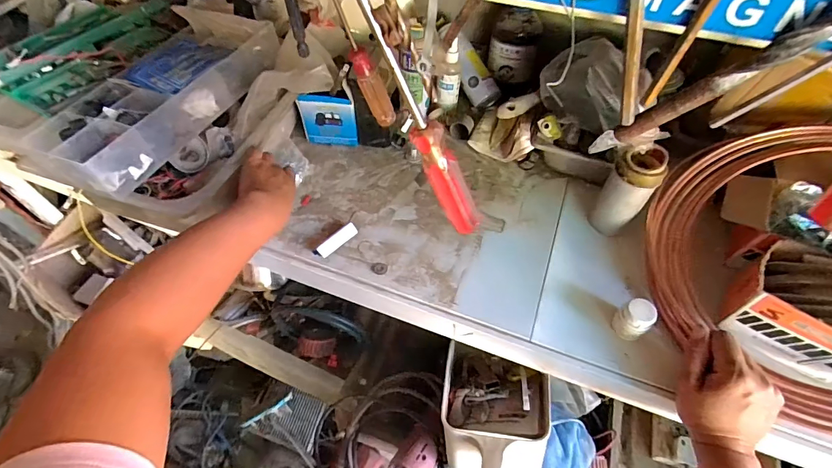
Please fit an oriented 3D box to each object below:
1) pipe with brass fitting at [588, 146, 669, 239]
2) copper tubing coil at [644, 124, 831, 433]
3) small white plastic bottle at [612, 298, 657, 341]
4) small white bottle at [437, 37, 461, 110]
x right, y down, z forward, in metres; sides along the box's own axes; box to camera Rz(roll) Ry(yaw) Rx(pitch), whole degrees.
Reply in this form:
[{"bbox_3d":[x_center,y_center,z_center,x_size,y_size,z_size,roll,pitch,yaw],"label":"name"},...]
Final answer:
[{"bbox_3d":[0.274,-0.055,0.534,0.056,0.124,0.057,32,62,21],"label":"pipe with brass fitting"},{"bbox_3d":[0.441,0.029,0.439,0.350,0.088,0.319,31,97,31],"label":"copper tubing coil"},{"bbox_3d":[0.248,0.097,0.466,0.033,0.045,0.032,-1,55,1],"label":"small white plastic bottle"},{"bbox_3d":[0.057,-0.259,0.684,0.034,0.119,0.044,6,56,5],"label":"small white bottle"}]

